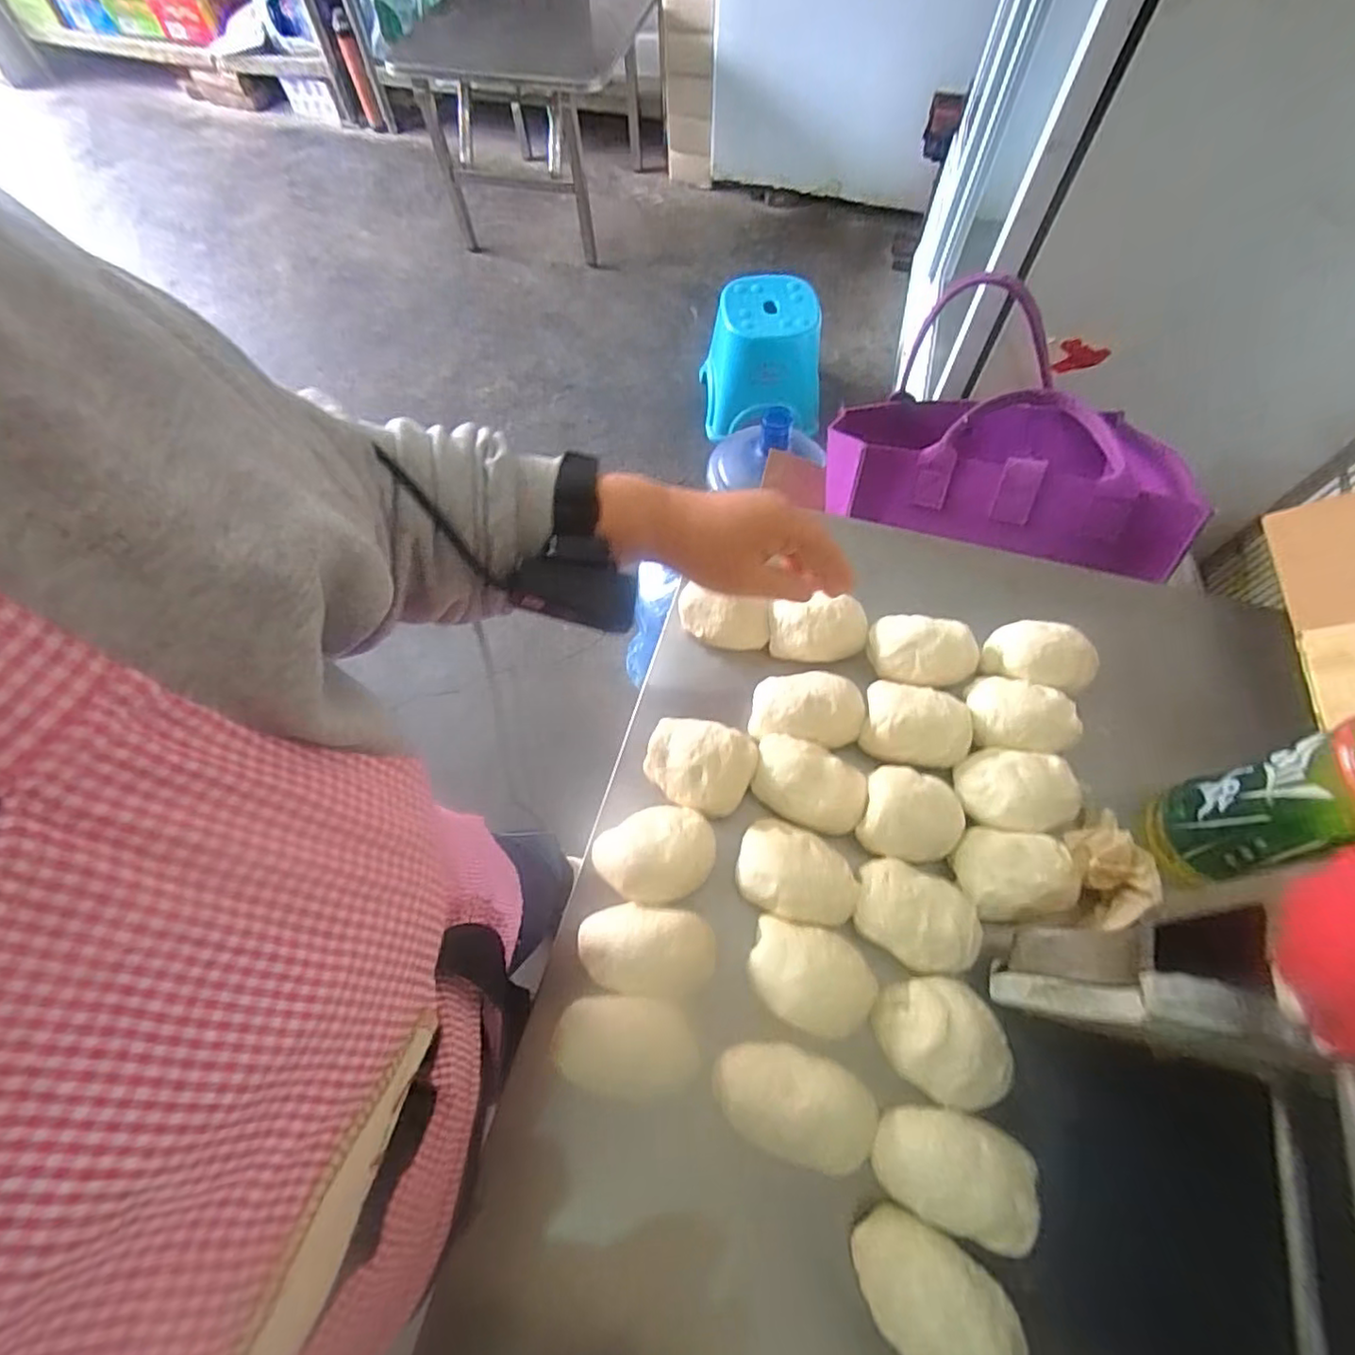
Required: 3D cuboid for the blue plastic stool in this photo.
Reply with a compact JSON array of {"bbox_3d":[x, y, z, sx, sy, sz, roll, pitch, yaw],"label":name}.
[{"bbox_3d":[0.202,-0.805,1.633,0.274,0.286,0.270,-11,65,-4],"label":"blue plastic stool"}]

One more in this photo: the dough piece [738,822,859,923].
[{"bbox_3d":[0.079,0.132,0.424,0.078,0.042,0.058,26,68,13],"label":"dough piece"}]

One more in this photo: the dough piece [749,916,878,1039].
[{"bbox_3d":[0.083,0.184,0.390,0.075,0.037,0.058,9,65,5],"label":"dough piece"}]

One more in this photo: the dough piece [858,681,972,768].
[{"bbox_3d":[0.173,0.033,0.459,0.073,0.031,0.055,14,66,7],"label":"dough piece"}]

